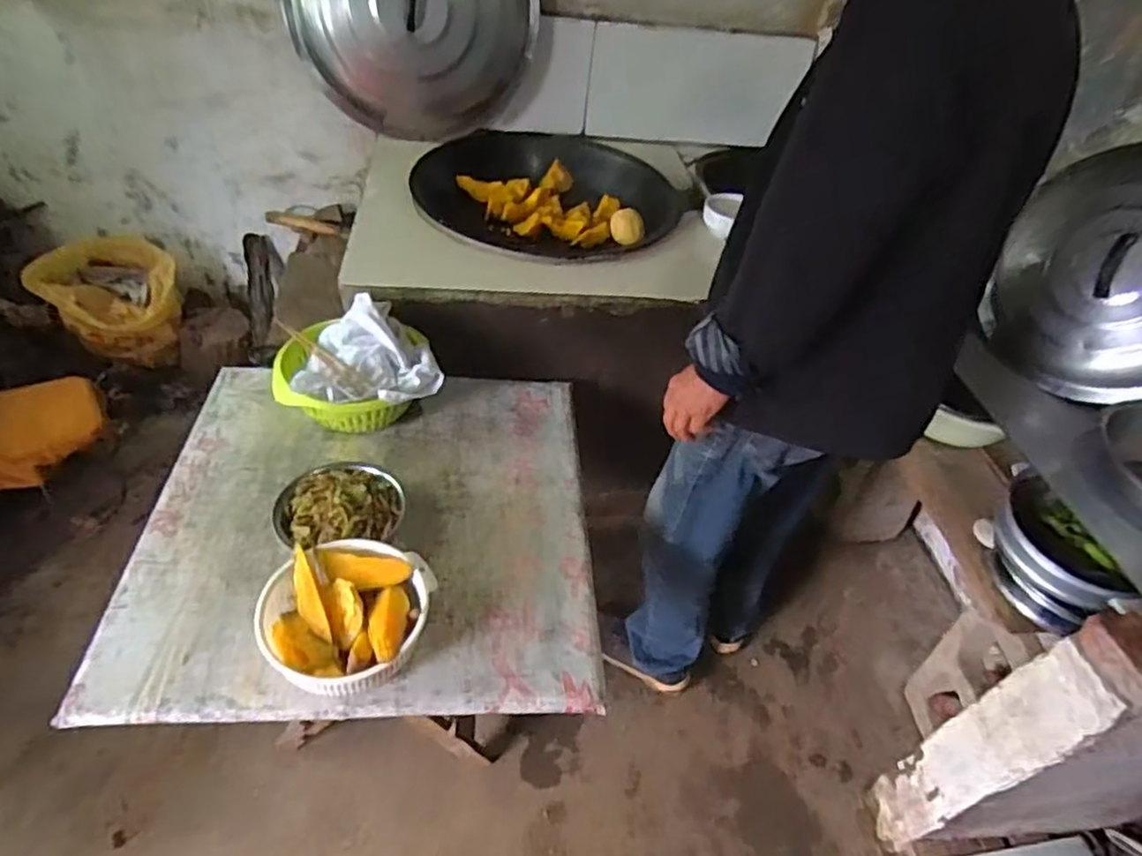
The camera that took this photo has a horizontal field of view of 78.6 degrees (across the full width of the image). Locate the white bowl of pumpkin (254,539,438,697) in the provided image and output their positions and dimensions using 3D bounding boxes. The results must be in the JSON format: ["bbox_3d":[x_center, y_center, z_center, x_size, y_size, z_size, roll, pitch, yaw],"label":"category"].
[{"bbox_3d":[-0.289,0.246,0.908,0.214,0.075,0.191,-2,42,-12],"label":"white bowl of pumpkin"}]

